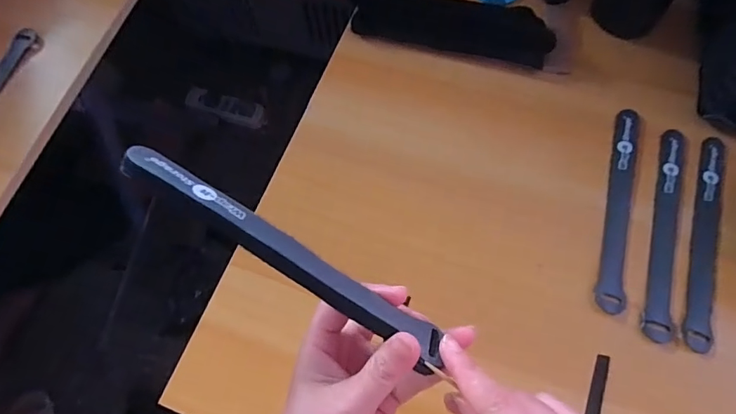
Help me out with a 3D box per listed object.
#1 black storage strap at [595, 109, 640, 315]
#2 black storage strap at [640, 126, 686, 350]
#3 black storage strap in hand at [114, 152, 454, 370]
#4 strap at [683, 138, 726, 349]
[{"bbox_3d":[0.221,-0.005,0.405,0.022,0.004,0.199,16,67,8],"label":"black storage strap"},{"bbox_3d":[0.255,0.016,0.395,0.021,0.004,0.198,15,67,12],"label":"black storage strap"},{"bbox_3d":[-0.042,0.026,0.245,0.190,0.016,0.020,34,73,-4],"label":"black storage strap in hand"},{"bbox_3d":[0.285,0.024,0.388,0.021,0.004,0.196,18,67,13],"label":"strap"}]

